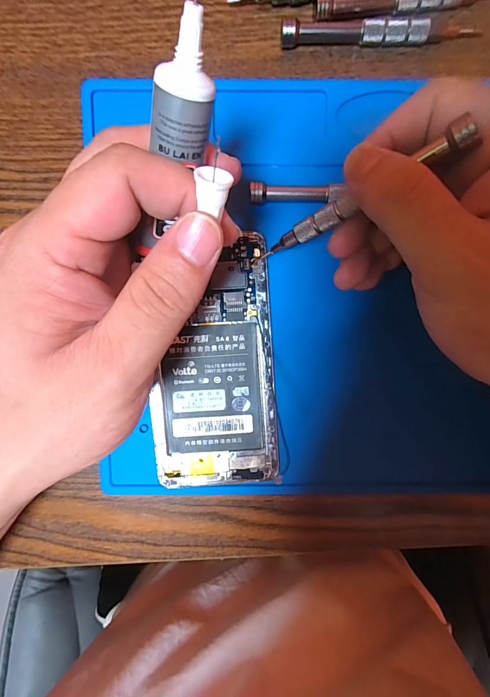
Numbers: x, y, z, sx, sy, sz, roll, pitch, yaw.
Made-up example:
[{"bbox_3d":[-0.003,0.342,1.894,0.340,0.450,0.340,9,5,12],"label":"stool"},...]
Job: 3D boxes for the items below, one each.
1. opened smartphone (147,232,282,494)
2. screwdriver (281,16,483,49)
[{"bbox_3d":[-0.019,0.012,0.197,0.069,0.011,0.136,-4,97,0],"label":"opened smartphone"},{"bbox_3d":[0.070,-0.160,0.177,0.102,0.012,0.009,-2,97,0],"label":"screwdriver"}]

